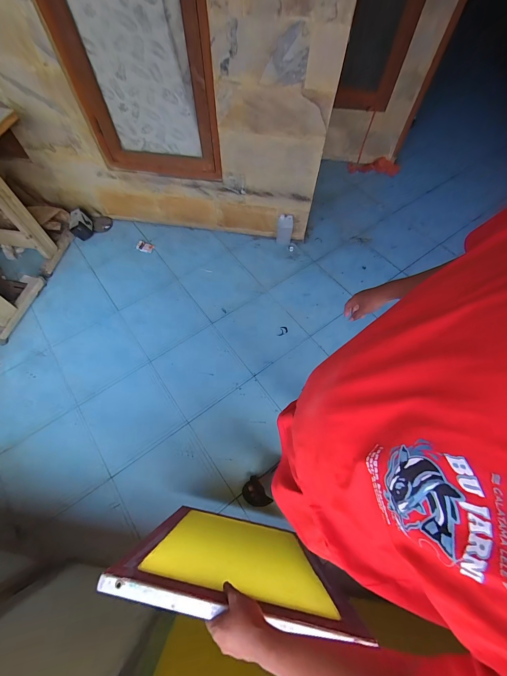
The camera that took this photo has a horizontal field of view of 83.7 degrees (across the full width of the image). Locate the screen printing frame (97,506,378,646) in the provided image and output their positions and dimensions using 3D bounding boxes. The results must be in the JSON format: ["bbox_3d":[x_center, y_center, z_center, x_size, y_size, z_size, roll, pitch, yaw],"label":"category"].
[{"bbox_3d":[-0.055,0.565,0.762,0.448,0.647,0.027,12,69,0],"label":"screen printing frame"}]

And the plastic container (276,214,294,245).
[{"bbox_3d":[0.204,-0.690,1.835,0.102,0.204,0.065,6,64,0],"label":"plastic container"}]

